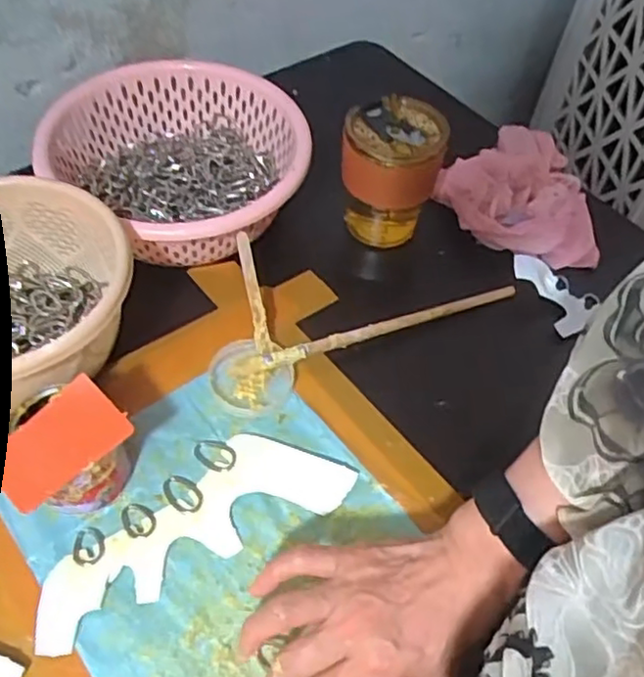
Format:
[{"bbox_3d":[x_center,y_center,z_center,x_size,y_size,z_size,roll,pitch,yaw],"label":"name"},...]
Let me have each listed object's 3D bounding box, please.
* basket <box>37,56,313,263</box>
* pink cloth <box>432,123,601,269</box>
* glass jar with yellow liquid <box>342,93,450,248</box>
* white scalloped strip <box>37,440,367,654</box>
[{"bbox_3d":[-0.129,-0.146,0.596,0.223,0.091,0.210,7,54,1],"label":"basket"},{"bbox_3d":[0.188,-0.149,0.639,0.142,0.066,0.153,1,54,-4],"label":"pink cloth"},{"bbox_3d":[0.058,-0.140,0.588,0.085,0.117,0.077,9,54,2],"label":"glass jar with yellow liquid"},{"bbox_3d":[-0.090,0.125,0.456,0.219,0.006,0.073,-24,62,-20],"label":"white scalloped strip"}]

